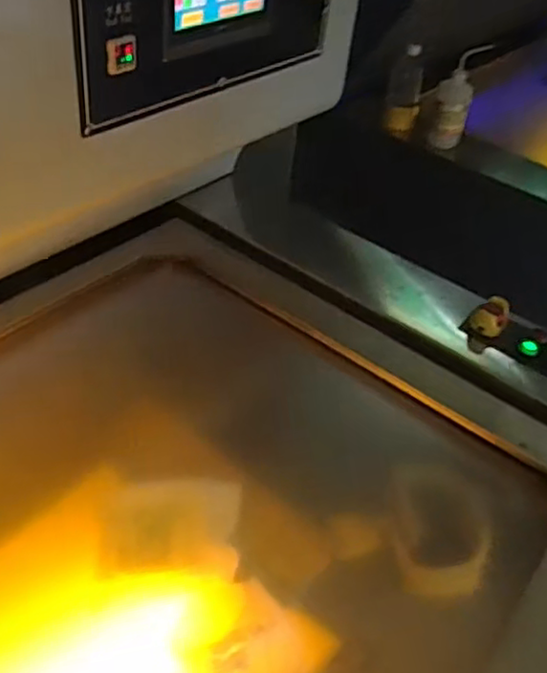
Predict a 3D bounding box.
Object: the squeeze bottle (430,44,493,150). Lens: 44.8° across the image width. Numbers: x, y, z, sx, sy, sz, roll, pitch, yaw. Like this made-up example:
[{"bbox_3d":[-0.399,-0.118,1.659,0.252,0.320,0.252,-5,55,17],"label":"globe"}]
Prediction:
[{"bbox_3d":[0.388,-0.506,1.422,0.085,0.206,0.074,21,43,16],"label":"squeeze bottle"}]

